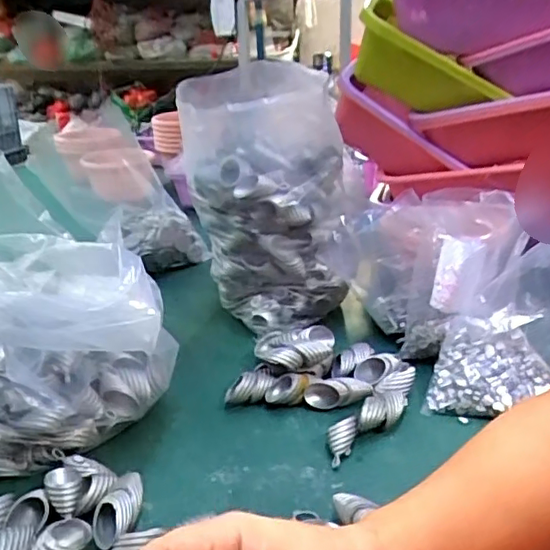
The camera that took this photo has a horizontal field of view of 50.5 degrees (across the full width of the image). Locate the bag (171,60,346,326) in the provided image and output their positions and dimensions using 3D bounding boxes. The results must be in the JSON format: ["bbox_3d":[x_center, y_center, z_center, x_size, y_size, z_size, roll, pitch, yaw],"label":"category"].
[{"bbox_3d":[-0.012,-0.084,0.654,0.150,0.262,0.133,-7,23,-14],"label":"bag"}]

